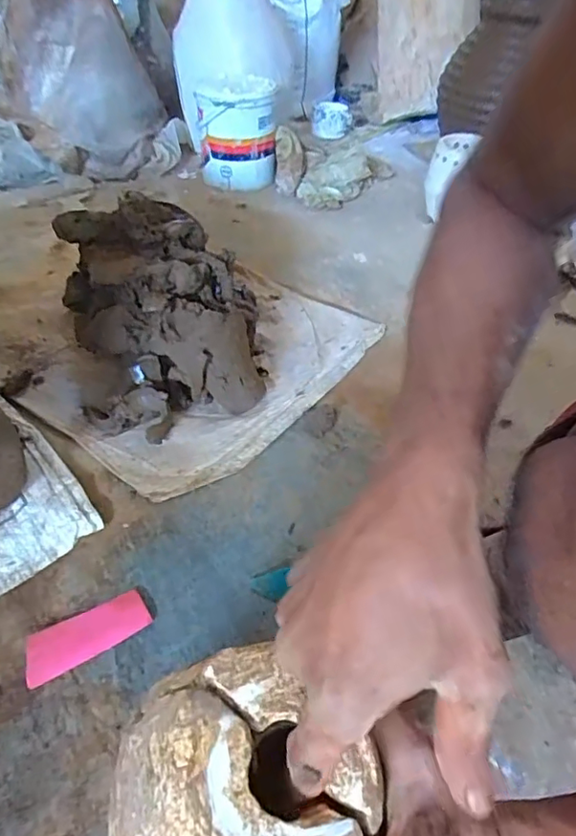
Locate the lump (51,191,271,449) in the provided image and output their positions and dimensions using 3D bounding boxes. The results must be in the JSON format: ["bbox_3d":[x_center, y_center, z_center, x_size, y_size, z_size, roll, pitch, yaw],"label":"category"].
[{"bbox_3d":[-0.168,-0.148,0.737,0.220,0.188,0.270,-8,45,-11],"label":"lump"}]

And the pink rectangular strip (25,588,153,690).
[{"bbox_3d":[-0.186,0.198,0.509,0.110,0.009,0.044,-24,49,-24],"label":"pink rectangular strip"}]

